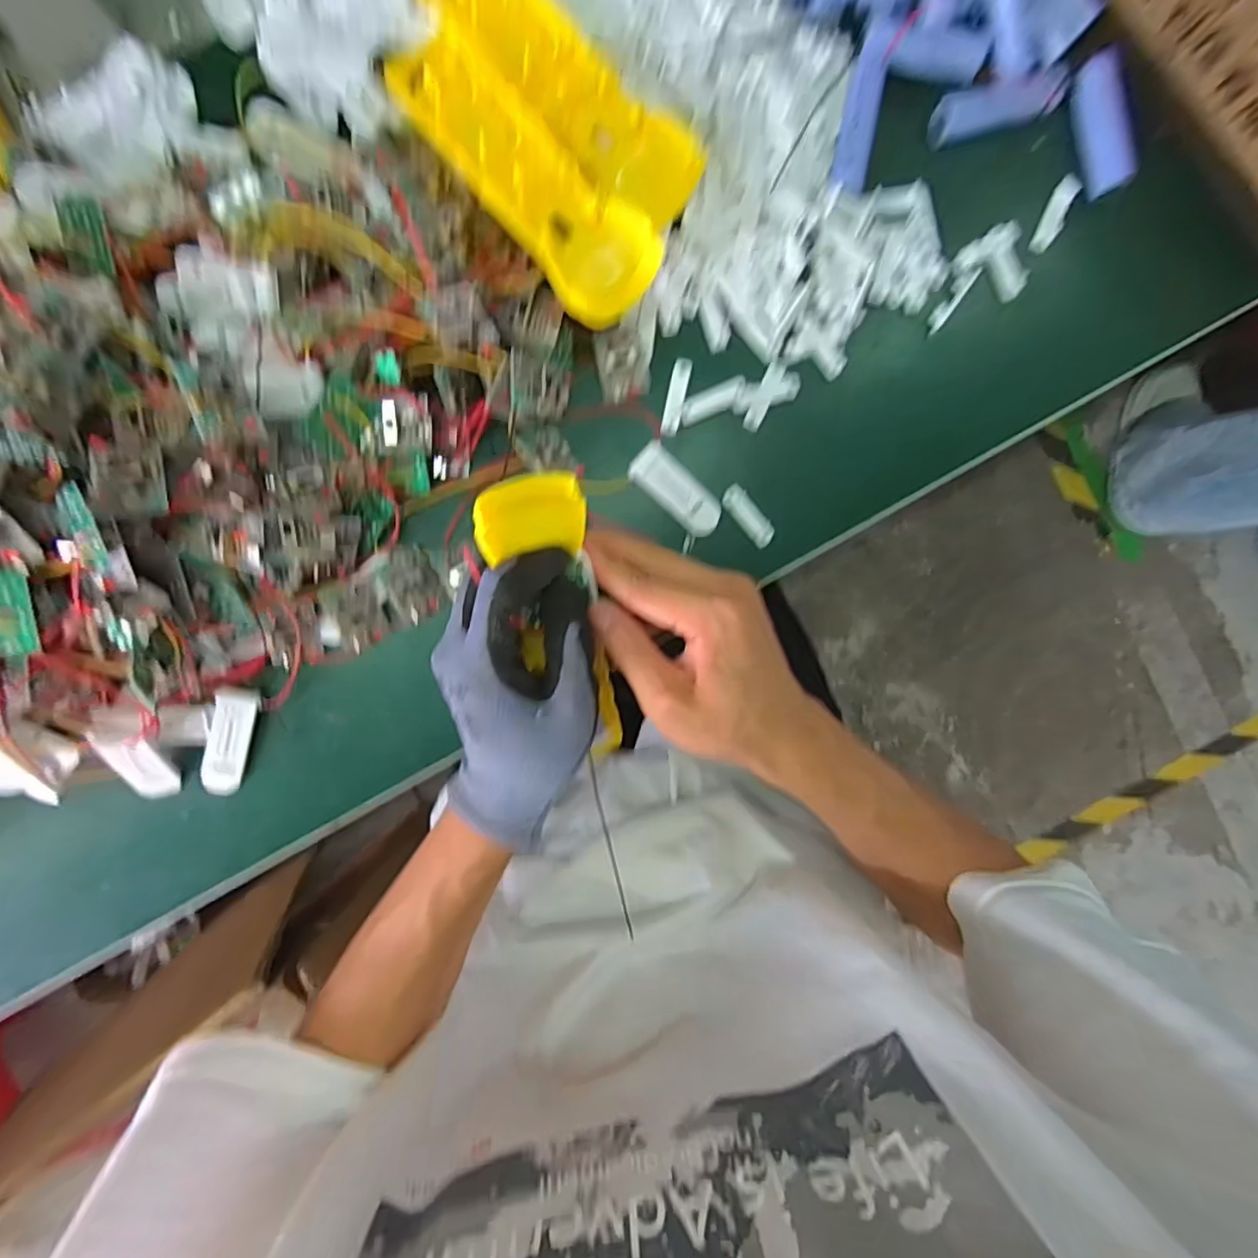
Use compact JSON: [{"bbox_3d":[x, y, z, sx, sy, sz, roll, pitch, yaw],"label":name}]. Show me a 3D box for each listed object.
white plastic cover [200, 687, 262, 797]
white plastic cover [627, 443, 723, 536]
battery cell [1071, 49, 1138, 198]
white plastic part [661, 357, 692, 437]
[{"bbox_3d":[-0.224,0.063,0.337,0.019,0.011,0.062,17,93,-3],"label":"white plastic cover"},{"bbox_3d":[0.027,-0.078,0.342,0.058,0.006,0.025,44,91,-4],"label":"white plastic cover"},{"bbox_3d":[0.258,-0.275,0.332,0.019,0.022,0.069,-13,94,-1],"label":"battery cell"},{"bbox_3d":[0.027,-0.131,0.340,0.010,0.005,0.042,12,93,-3],"label":"white plastic part"}]

